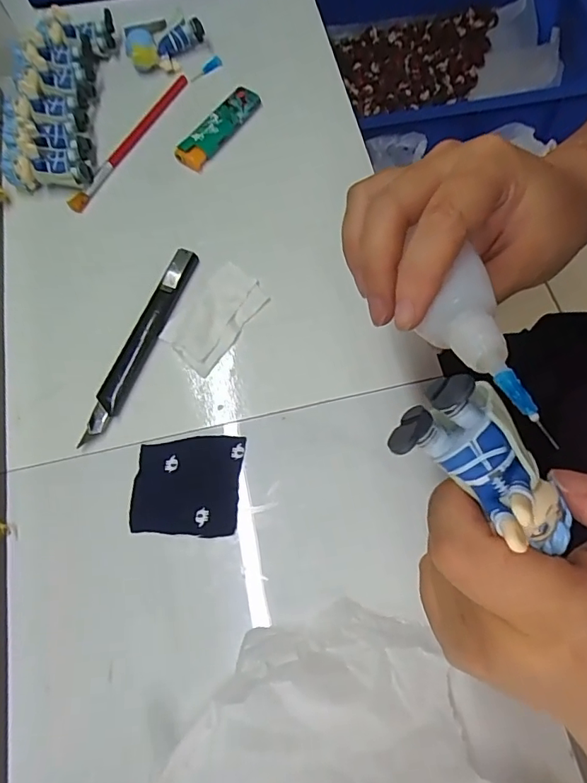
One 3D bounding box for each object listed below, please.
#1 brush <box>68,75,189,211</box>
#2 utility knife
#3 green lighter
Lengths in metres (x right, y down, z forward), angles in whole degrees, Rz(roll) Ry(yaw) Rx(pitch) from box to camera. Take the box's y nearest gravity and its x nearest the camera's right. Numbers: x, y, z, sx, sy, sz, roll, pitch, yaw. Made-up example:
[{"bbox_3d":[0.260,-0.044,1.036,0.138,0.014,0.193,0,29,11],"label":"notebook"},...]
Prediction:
[{"bbox_3d":[-0.127,-0.196,0.392,0.011,0.014,0.143,27,73,14],"label":"brush"},{"bbox_3d":[-0.096,-0.033,0.320,0.015,0.012,0.138,20,72,12],"label":"utility knife"},{"bbox_3d":[-0.058,-0.203,0.389,0.021,0.016,0.078,35,75,16],"label":"green lighter"}]

